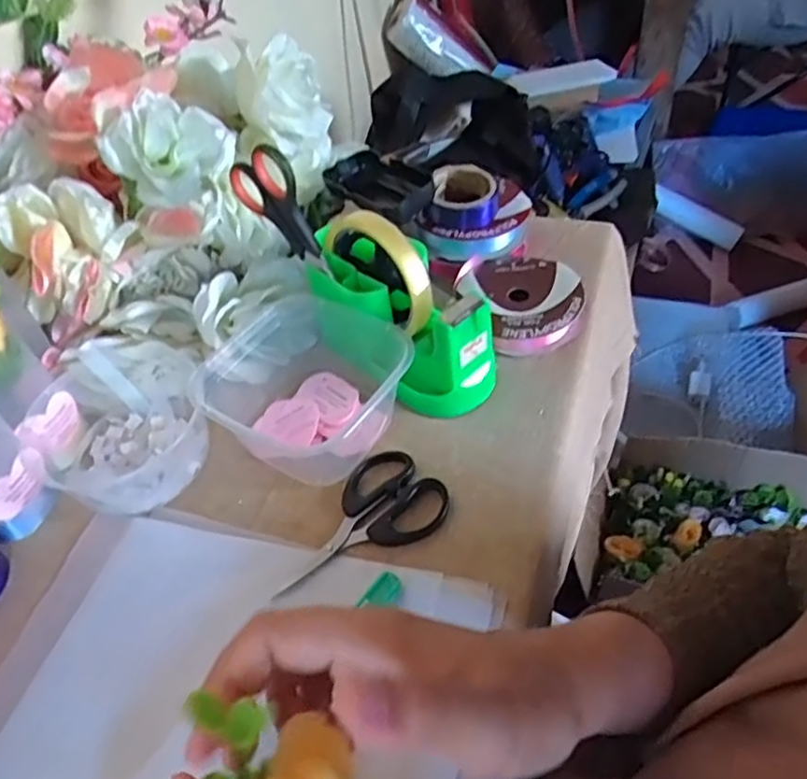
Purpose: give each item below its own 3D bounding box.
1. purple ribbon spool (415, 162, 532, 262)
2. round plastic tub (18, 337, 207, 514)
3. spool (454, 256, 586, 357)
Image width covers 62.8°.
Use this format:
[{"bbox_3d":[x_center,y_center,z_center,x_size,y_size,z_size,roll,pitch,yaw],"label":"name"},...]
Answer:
[{"bbox_3d":[0.059,-0.145,0.541,0.082,0.047,0.081,-3,47,4],"label":"purple ribbon spool"},{"bbox_3d":[-0.191,0.021,0.439,0.106,0.055,0.113,-17,48,-9],"label":"round plastic tub"},{"bbox_3d":[0.093,-0.070,0.503,0.082,0.025,0.096,-22,49,-13],"label":"spool"}]

